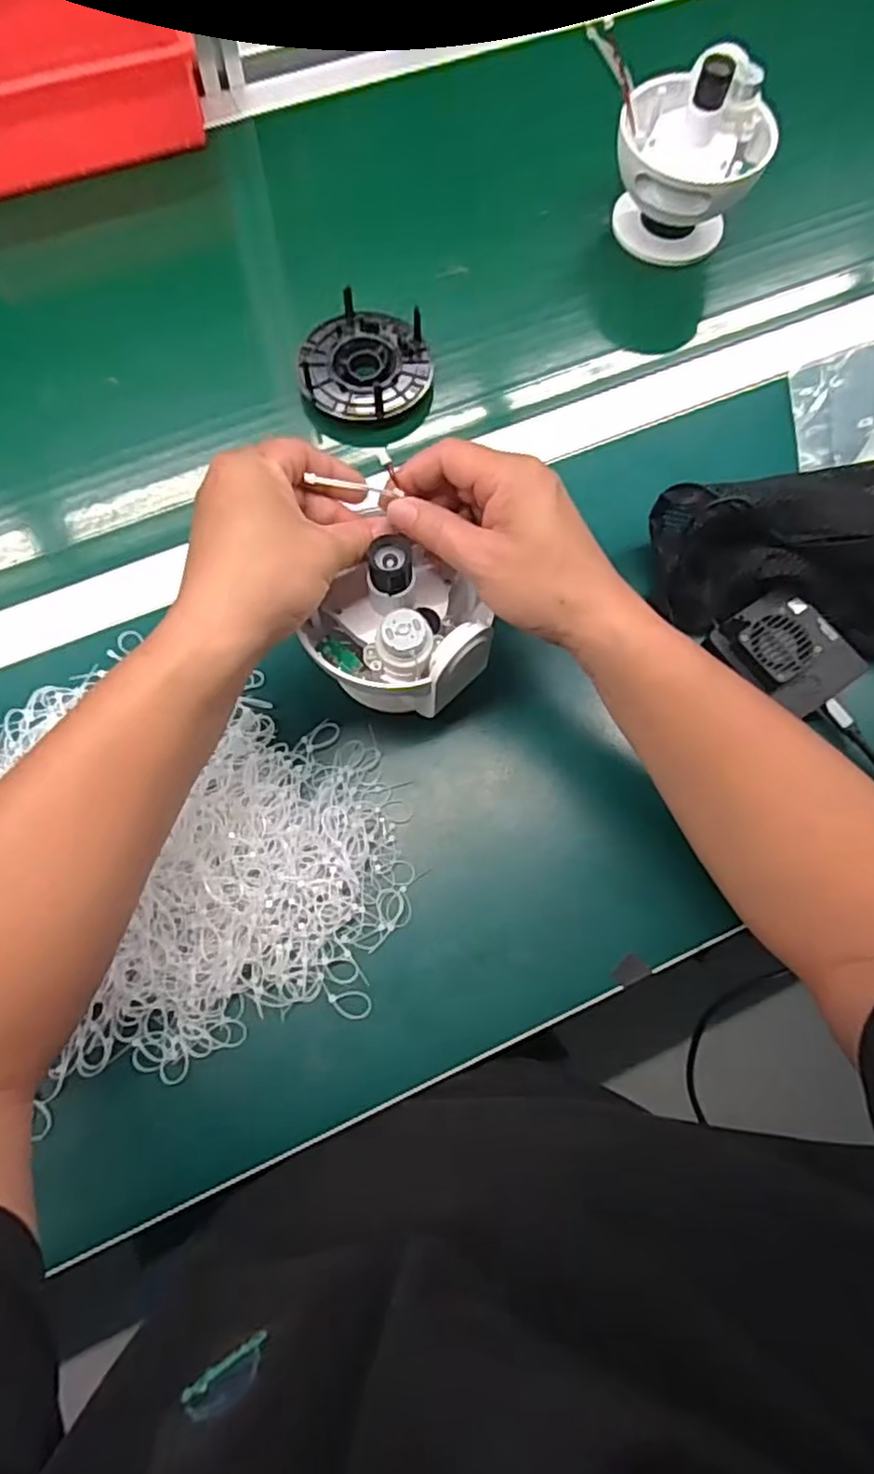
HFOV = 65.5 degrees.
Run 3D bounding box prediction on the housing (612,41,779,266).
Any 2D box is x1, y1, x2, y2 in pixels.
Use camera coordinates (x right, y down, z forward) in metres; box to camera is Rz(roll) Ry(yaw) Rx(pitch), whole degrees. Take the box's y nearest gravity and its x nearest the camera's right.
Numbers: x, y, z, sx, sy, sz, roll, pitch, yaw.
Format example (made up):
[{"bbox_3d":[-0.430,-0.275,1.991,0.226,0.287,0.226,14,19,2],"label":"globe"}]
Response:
[{"bbox_3d":[0.195,-0.445,0.532,0.109,0.118,0.084,20,73,6],"label":"housing"}]

